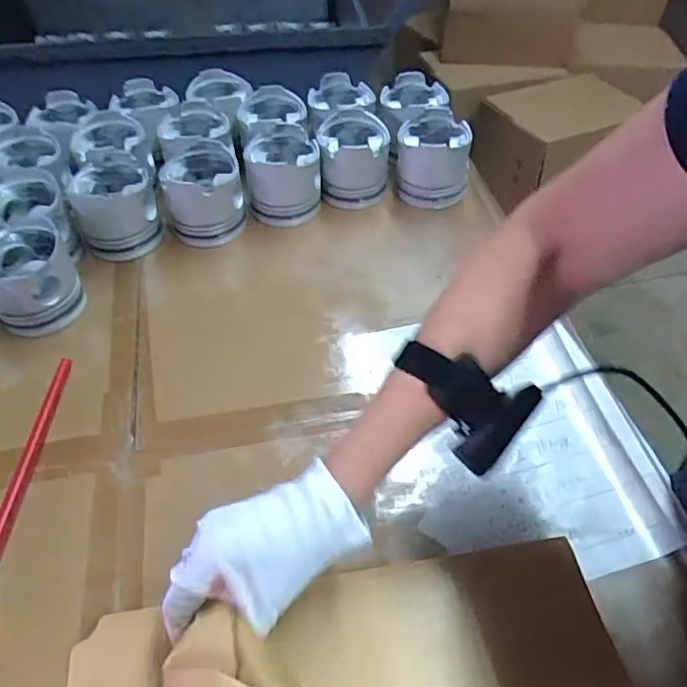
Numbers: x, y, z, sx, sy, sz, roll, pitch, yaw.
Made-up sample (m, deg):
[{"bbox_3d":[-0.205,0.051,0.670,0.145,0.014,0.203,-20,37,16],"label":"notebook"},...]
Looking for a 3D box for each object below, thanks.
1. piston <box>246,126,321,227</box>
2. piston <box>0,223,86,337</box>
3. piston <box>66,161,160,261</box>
[{"bbox_3d":[-0.077,-0.211,0.775,0.094,0.075,0.098,-7,49,-5],"label":"piston"},{"bbox_3d":[-0.337,-0.065,0.648,0.093,0.076,0.093,-27,53,-21],"label":"piston"},{"bbox_3d":[-0.276,-0.162,0.737,0.095,0.085,0.098,-14,50,-11],"label":"piston"}]

